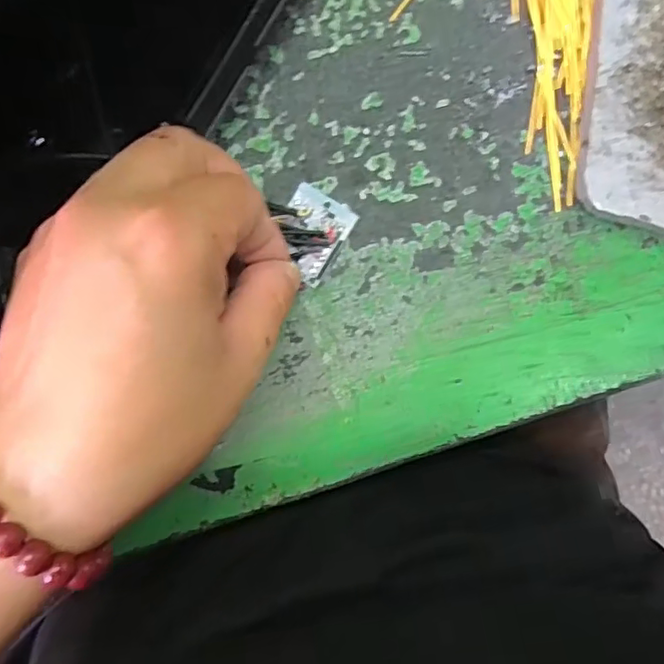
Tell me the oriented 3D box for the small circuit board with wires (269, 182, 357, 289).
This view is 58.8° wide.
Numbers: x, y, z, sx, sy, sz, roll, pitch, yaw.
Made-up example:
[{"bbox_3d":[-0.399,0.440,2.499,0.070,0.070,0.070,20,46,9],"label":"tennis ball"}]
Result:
[{"bbox_3d":[-0.010,-0.038,0.222,0.028,0.004,0.031,33,95,-5],"label":"small circuit board with wires"}]

